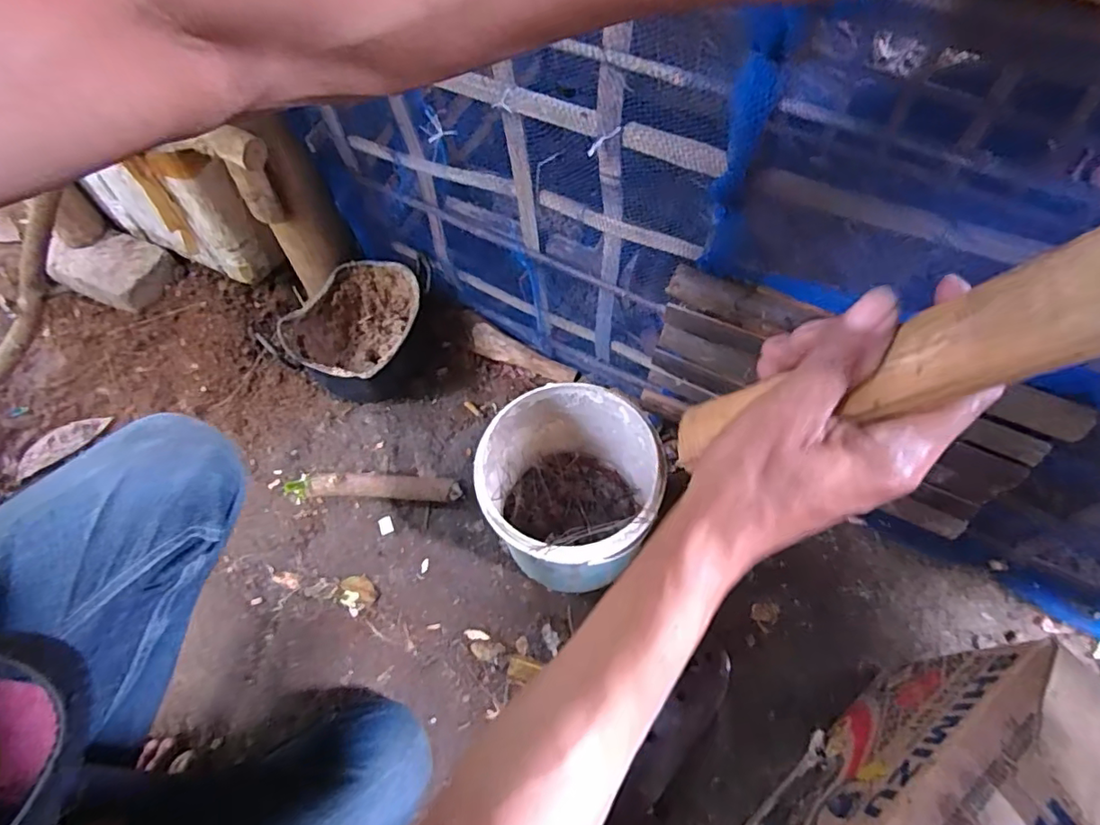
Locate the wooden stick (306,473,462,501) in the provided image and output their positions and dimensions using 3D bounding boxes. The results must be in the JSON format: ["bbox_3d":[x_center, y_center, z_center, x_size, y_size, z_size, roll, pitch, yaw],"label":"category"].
[{"bbox_3d":[-0.213,0.096,0.722,0.190,0.032,0.029,-1,60,2],"label":"wooden stick"}]

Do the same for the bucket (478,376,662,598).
[{"bbox_3d":[0.017,0.091,0.632,0.171,0.188,0.174,-1,60,2],"label":"bucket"}]

